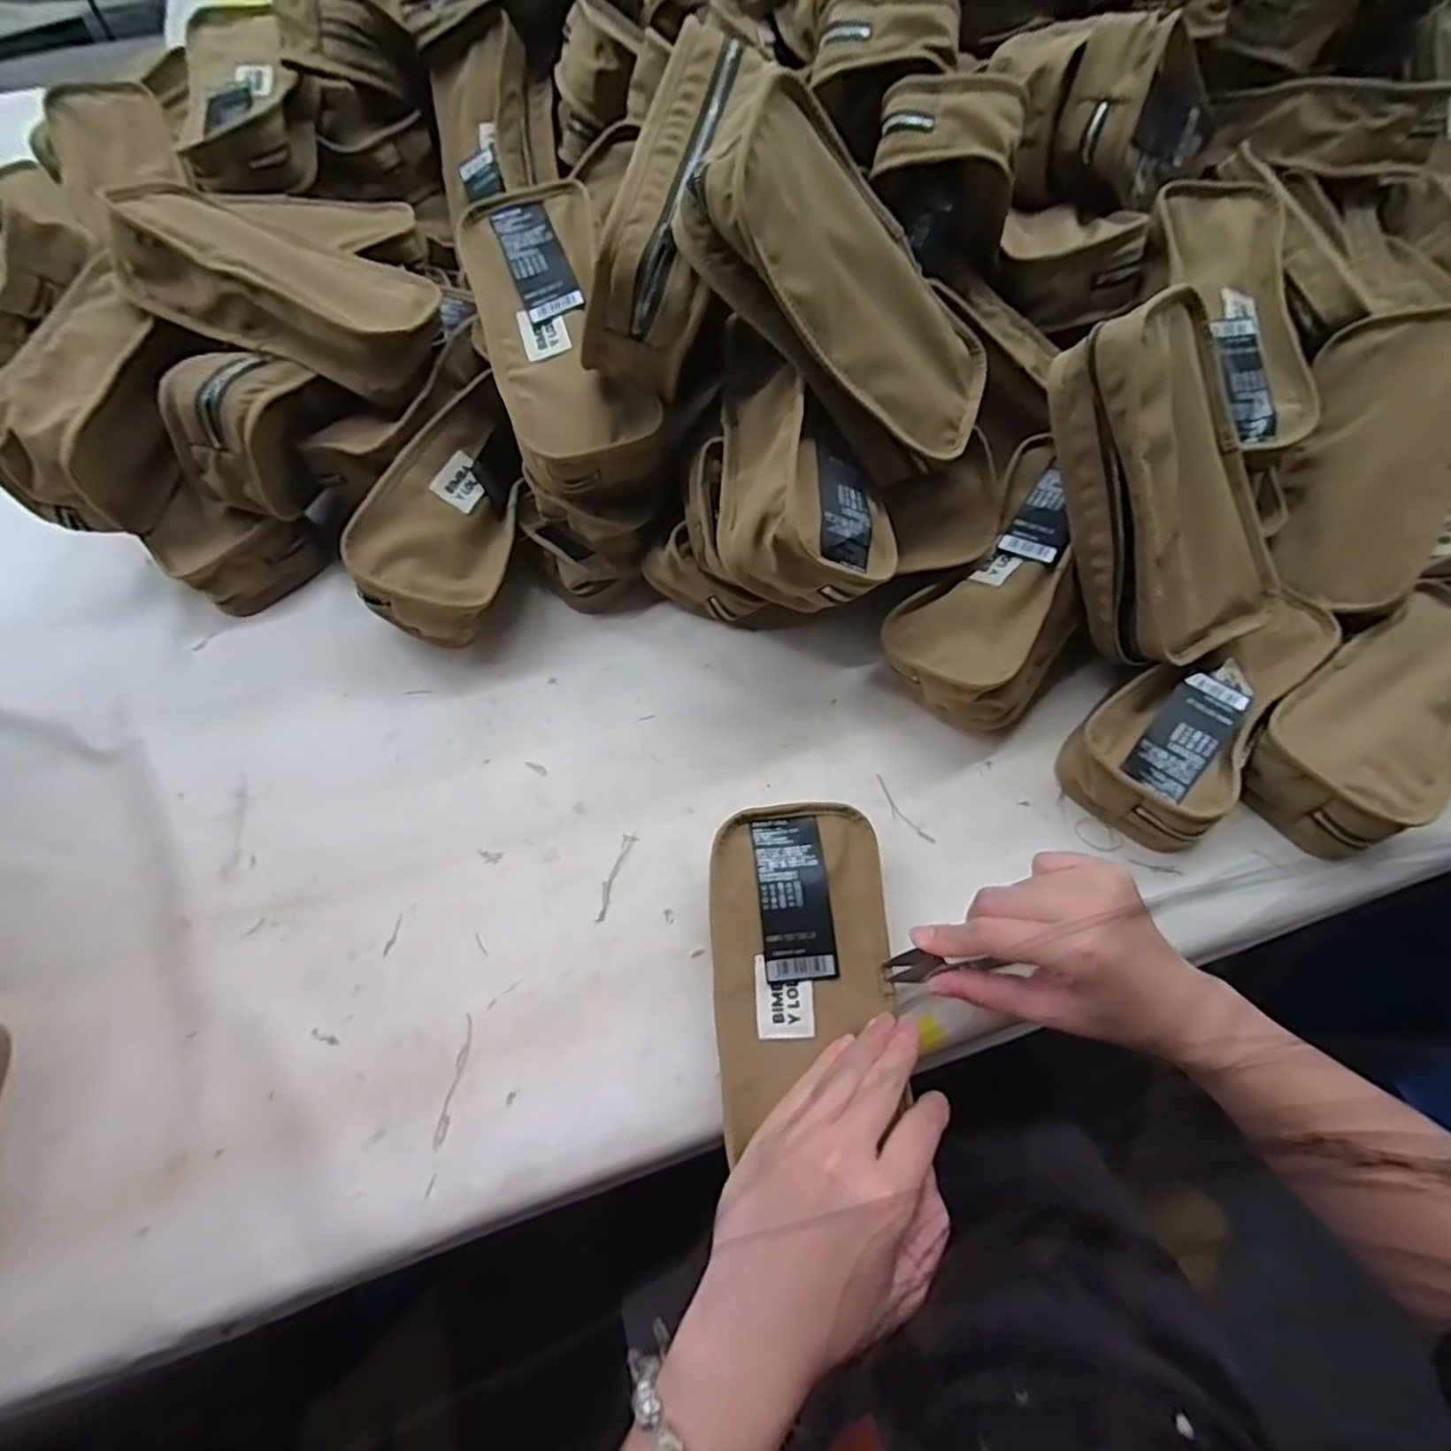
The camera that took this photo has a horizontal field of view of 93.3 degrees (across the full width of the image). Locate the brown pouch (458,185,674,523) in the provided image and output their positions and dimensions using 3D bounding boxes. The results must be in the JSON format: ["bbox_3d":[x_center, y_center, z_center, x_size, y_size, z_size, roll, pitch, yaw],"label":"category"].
[{"bbox_3d":[-0.101,-0.228,0.428,0.085,0.061,0.213,-18,84,-8],"label":"brown pouch"}]

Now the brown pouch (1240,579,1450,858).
[{"bbox_3d":[0.401,-0.006,0.421,0.187,0.055,0.084,-36,69,-17],"label":"brown pouch"}]

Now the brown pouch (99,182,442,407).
[{"bbox_3d":[-0.286,-0.288,0.447,0.189,0.047,0.097,20,65,-10],"label":"brown pouch"}]

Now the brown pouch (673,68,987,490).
[{"bbox_3d":[0.065,-0.219,0.355,0.035,0.193,0.098,16,75,55],"label":"brown pouch"}]

